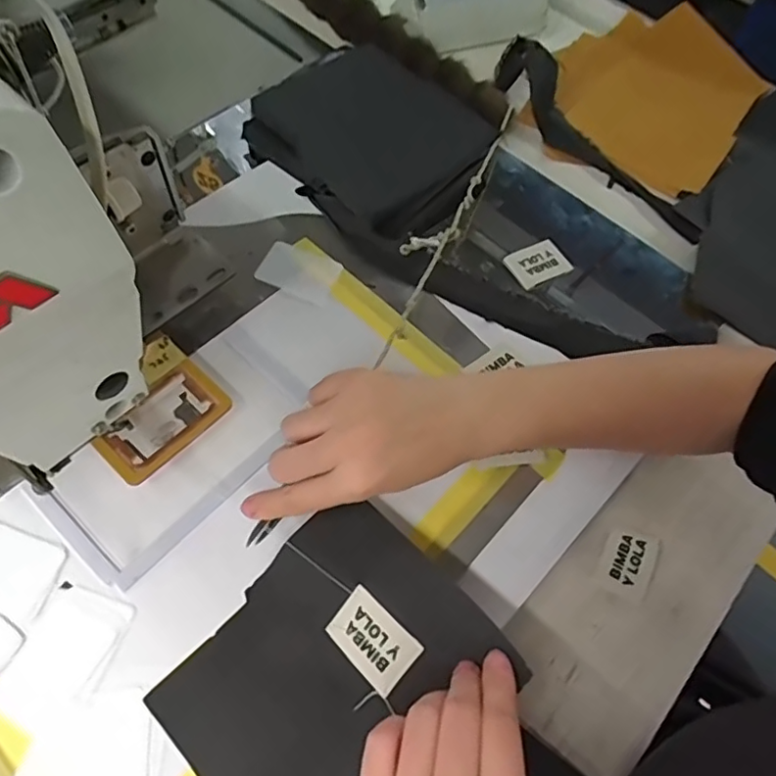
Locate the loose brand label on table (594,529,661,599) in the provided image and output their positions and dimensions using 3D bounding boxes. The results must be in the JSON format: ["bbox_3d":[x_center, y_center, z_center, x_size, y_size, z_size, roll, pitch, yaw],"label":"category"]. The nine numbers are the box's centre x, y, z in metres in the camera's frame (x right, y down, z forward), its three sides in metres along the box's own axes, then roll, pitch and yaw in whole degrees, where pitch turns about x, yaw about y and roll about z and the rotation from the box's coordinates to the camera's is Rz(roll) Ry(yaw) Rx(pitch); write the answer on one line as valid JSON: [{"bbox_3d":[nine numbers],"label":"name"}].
[{"bbox_3d":[0.162,0.115,0.395,0.034,0.004,0.043,29,74,10],"label":"loose brand label on table"}]

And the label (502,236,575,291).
[{"bbox_3d":[0.125,-0.103,0.485,0.047,0.006,0.037,-31,72,-12],"label":"label"}]

